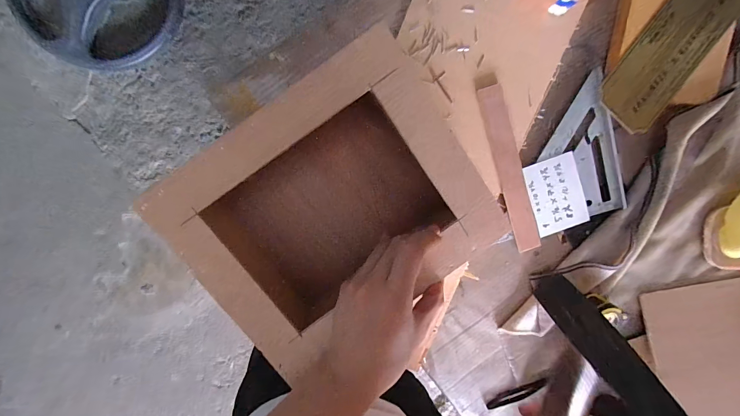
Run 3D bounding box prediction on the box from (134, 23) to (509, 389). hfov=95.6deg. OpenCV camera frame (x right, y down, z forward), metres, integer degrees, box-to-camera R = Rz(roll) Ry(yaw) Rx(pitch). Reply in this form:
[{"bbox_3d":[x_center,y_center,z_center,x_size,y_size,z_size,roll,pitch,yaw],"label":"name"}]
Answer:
[{"bbox_3d":[-0.034,-0.001,0.350,0.246,0.131,0.205,-35,99,3],"label":"box"}]

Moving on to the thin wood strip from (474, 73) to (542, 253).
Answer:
[{"bbox_3d":[0.177,-0.053,0.427,0.033,0.007,0.227,-19,99,-3],"label":"thin wood strip"}]

